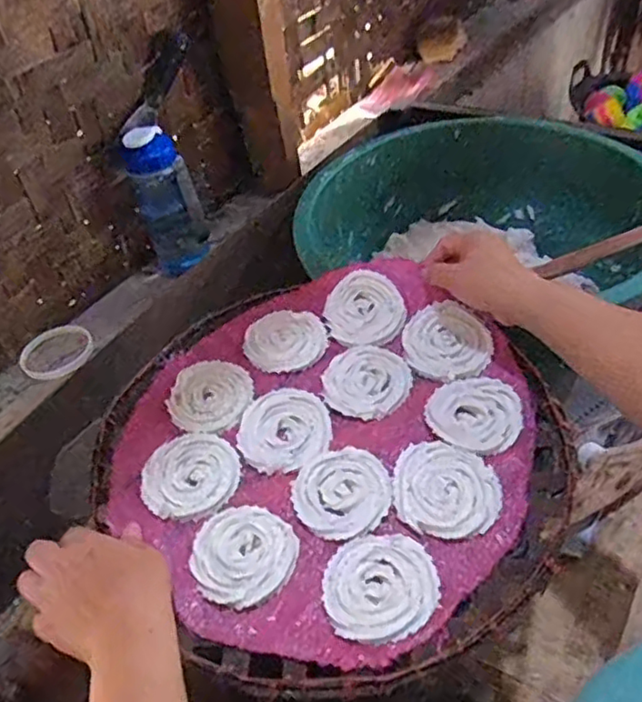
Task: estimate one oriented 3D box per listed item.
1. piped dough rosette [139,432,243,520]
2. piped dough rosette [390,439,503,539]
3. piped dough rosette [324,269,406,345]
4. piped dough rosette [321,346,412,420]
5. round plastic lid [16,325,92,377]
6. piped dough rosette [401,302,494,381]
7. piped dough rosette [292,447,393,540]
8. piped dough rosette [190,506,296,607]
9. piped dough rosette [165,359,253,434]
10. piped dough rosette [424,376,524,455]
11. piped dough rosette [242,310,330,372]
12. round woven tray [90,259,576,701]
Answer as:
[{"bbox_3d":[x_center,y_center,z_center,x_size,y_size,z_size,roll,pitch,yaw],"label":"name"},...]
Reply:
[{"bbox_3d":[-0.105,0.098,0.508,0.078,0.004,0.076,-4,46,4],"label":"piped dough rosette"},{"bbox_3d":[0.092,0.103,0.472,0.081,0.009,0.072,22,53,26],"label":"piped dough rosette"},{"bbox_3d":[0.042,-0.041,0.610,0.074,0.009,0.081,-22,62,0],"label":"piped dough rosette"},{"bbox_3d":[0.039,0.026,0.558,0.076,0.007,0.076,-4,46,4],"label":"piped dough rosette"},{"bbox_3d":[-0.328,0.000,0.787,0.089,0.013,0.090,-4,46,4],"label":"round plastic lid"},{"bbox_3d":[0.113,-0.007,0.570,0.081,0.011,0.071,27,74,27],"label":"piped dough rosette"},{"bbox_3d":[0.017,0.108,0.484,0.072,0.007,0.075,-4,46,4],"label":"piped dough rosette"},{"bbox_3d":[-0.057,0.144,0.454,0.071,0.004,0.074,-3,45,3],"label":"piped dough rosette"},{"bbox_3d":[-0.100,0.038,0.565,0.074,0.008,0.077,-4,46,4],"label":"piped dough rosette"},{"bbox_3d":[0.126,0.049,0.517,0.076,0.008,0.072,-4,46,4],"label":"piped dough rosette"},{"bbox_3d":[-0.035,-0.013,0.603,0.076,0.009,0.069,-20,47,-11],"label":"piped dough rosette"},{"bbox_3d":[0.005,0.064,0.513,0.334,0.042,0.363,-3,45,3],"label":"round woven tray"}]

